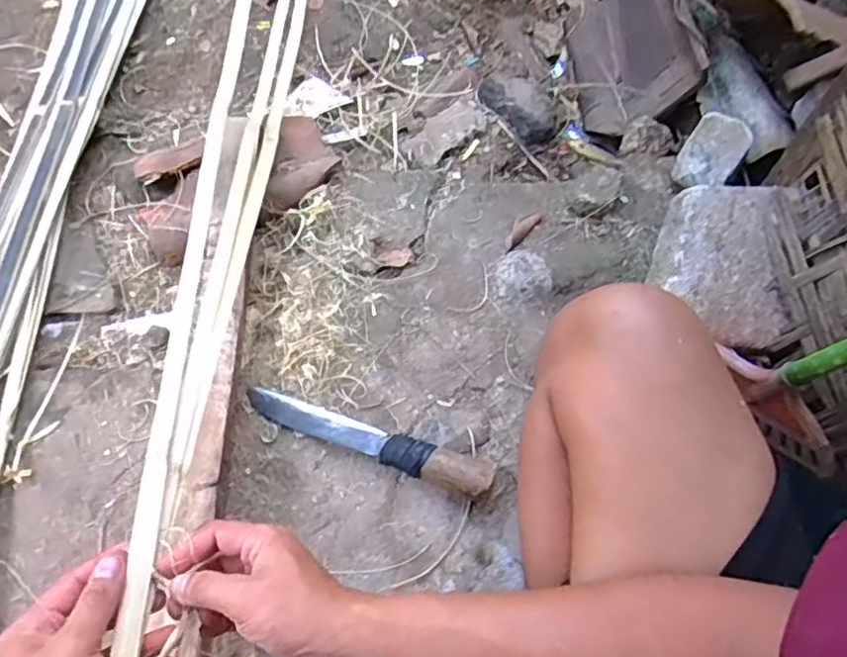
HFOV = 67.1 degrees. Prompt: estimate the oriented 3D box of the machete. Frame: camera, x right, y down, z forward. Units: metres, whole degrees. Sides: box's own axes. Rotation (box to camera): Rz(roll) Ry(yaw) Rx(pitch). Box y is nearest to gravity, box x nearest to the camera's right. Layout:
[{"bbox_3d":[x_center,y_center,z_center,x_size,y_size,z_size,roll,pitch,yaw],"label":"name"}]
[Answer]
[{"bbox_3d":[-0.066,0.125,0.731,0.294,0.039,0.042,19,66,8],"label":"machete"}]

